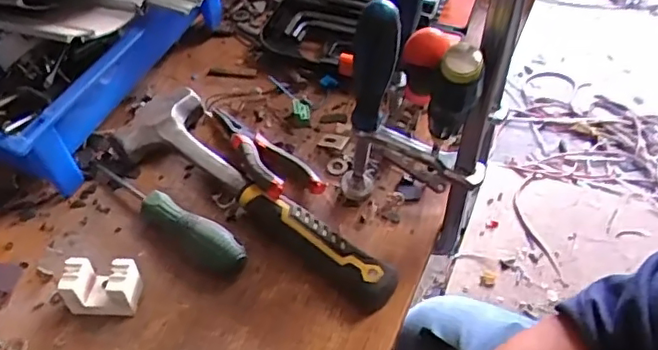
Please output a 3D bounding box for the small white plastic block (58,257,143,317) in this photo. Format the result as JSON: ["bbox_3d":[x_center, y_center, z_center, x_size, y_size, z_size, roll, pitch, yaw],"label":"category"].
[{"bbox_3d":[-0.175,0.087,0.464,0.058,0.037,0.032,2,48,7],"label":"small white plastic block"}]

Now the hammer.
[{"bbox_3d":[-0.060,0.010,0.522,0.292,0.046,0.090,27,56,26],"label":"hammer"}]

